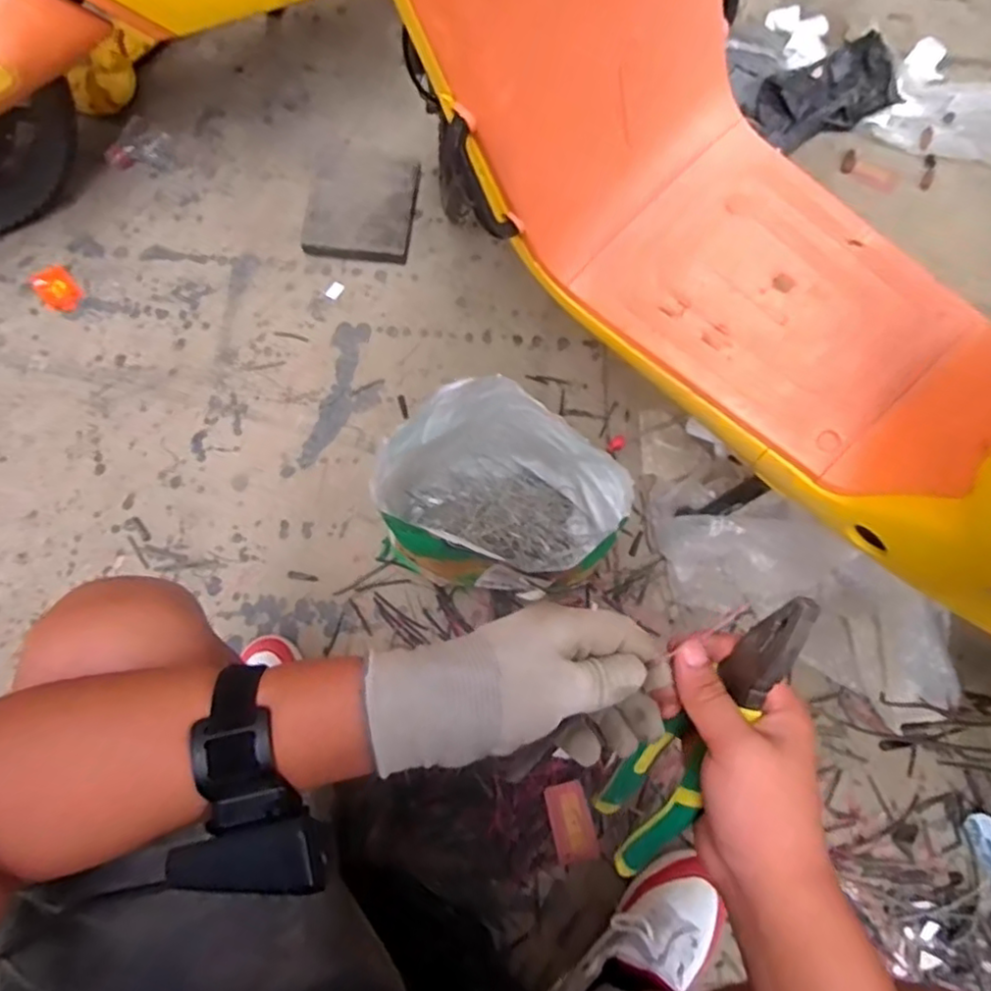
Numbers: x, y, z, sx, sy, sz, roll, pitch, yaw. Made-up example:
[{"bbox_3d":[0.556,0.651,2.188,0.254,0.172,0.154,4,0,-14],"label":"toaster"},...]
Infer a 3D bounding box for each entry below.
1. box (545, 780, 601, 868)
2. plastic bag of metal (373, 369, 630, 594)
[{"bbox_3d":[0.091,0.391,0.783,0.049,0.011,0.088,-14,75,-5],"label":"box"},{"bbox_3d":[-0.002,0.008,0.779,0.266,0.260,0.182,13,74,3],"label":"plastic bag of metal"}]

